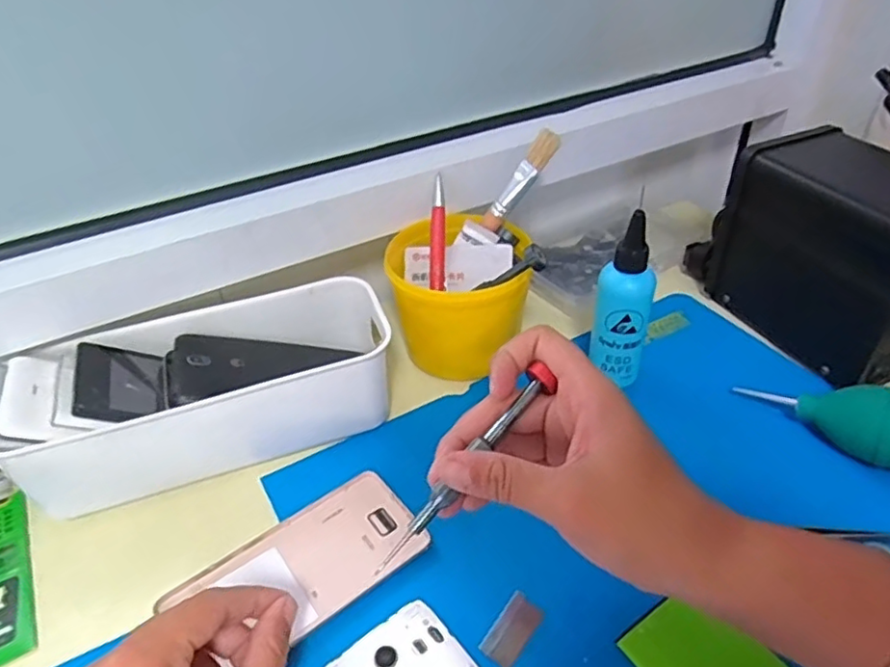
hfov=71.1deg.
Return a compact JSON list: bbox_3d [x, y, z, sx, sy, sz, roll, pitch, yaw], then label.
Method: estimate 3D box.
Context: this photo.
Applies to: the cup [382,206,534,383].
[{"bbox_3d":[0.010,-0.028,0.477,0.105,0.090,0.100,-1,39,1],"label":"cup"}]

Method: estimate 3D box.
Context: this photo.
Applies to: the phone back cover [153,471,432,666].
[{"bbox_3d":[-0.082,0.136,0.364,0.136,0.008,0.071,-27,45,-27],"label":"phone back cover"}]

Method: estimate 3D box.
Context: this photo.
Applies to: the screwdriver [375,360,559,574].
[{"bbox_3d":[0.010,0.064,0.298,0.012,0.012,0.120,34,75,36],"label":"screwdriver"}]

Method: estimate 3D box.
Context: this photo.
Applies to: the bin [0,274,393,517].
[{"bbox_3d":[-0.162,0.039,0.425,0.255,0.082,0.105,-14,40,-14],"label":"bin"}]

